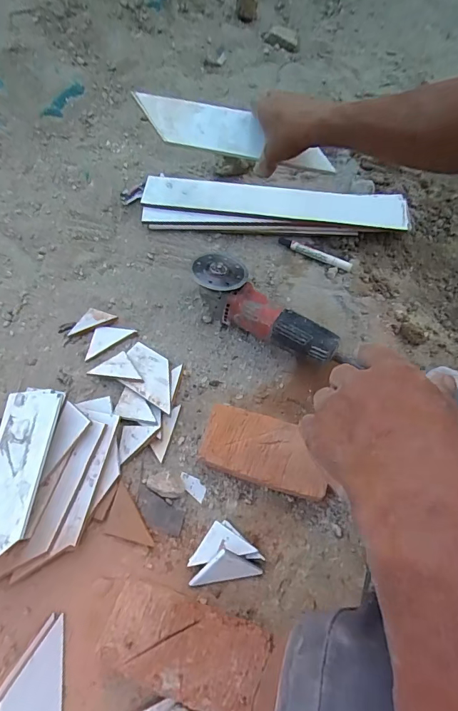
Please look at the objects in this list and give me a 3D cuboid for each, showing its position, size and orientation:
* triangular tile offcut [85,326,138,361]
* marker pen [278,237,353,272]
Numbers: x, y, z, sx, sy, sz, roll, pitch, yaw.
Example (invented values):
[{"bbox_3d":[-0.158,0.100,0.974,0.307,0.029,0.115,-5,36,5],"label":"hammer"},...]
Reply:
[{"bbox_3d":[-0.204,-0.031,0.679,0.090,0.005,0.042,-30,83,-9],"label":"triangular tile offcut"},{"bbox_3d":[0.159,-0.193,0.757,0.144,0.020,0.022,28,67,15],"label":"marker pen"}]

